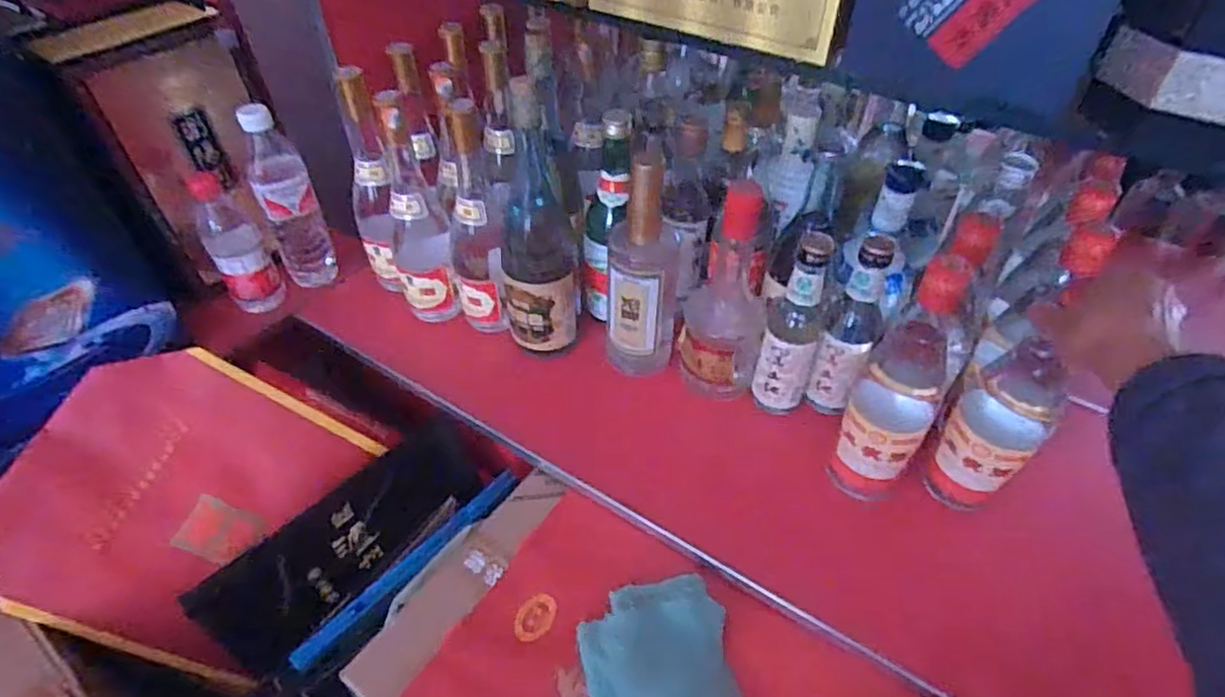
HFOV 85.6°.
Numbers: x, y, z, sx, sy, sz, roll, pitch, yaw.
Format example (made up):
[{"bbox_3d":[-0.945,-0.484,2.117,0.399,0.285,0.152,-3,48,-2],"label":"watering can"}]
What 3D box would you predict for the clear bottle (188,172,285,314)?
[{"bbox_3d":[-0.446,-0.119,0.786,0.059,0.172,0.056,-27,28,-24],"label":"clear bottle"}]

